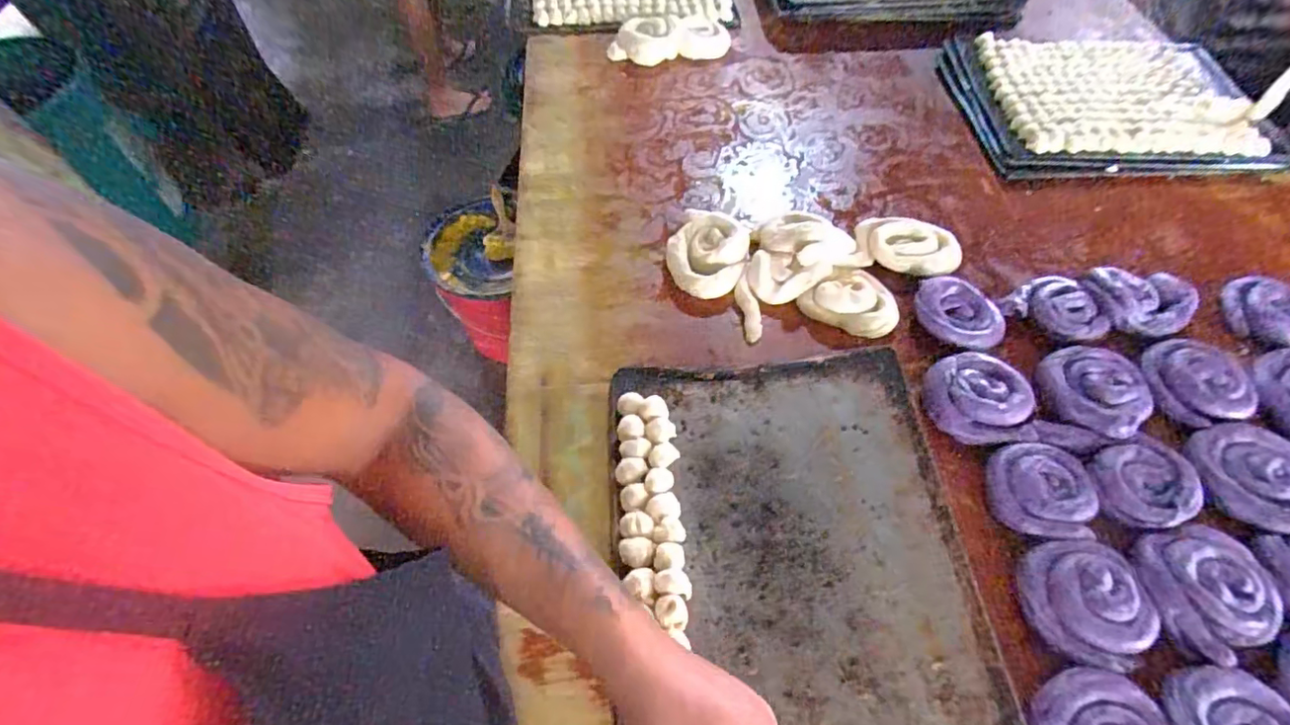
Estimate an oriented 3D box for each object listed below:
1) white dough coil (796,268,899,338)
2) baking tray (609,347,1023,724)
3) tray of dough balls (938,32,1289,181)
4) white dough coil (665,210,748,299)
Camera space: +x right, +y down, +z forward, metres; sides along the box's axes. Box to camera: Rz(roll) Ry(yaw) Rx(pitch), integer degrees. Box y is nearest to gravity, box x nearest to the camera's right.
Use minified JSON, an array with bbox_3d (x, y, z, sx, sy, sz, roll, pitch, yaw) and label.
[{"bbox_3d":[0.256,-0.079,0.711,0.114,0.026,0.086,18,59,10],"label":"white dough coil"},{"bbox_3d":[0.134,0.191,0.543,0.327,0.035,0.442,-2,57,-2],"label":"baking tray"},{"bbox_3d":[0.754,-0.433,0.948,0.467,0.040,0.351,0,57,-1],"label":"tray of dough balls"},{"bbox_3d":[0.083,-0.149,0.757,0.101,0.039,0.136,15,58,8],"label":"white dough coil"}]

